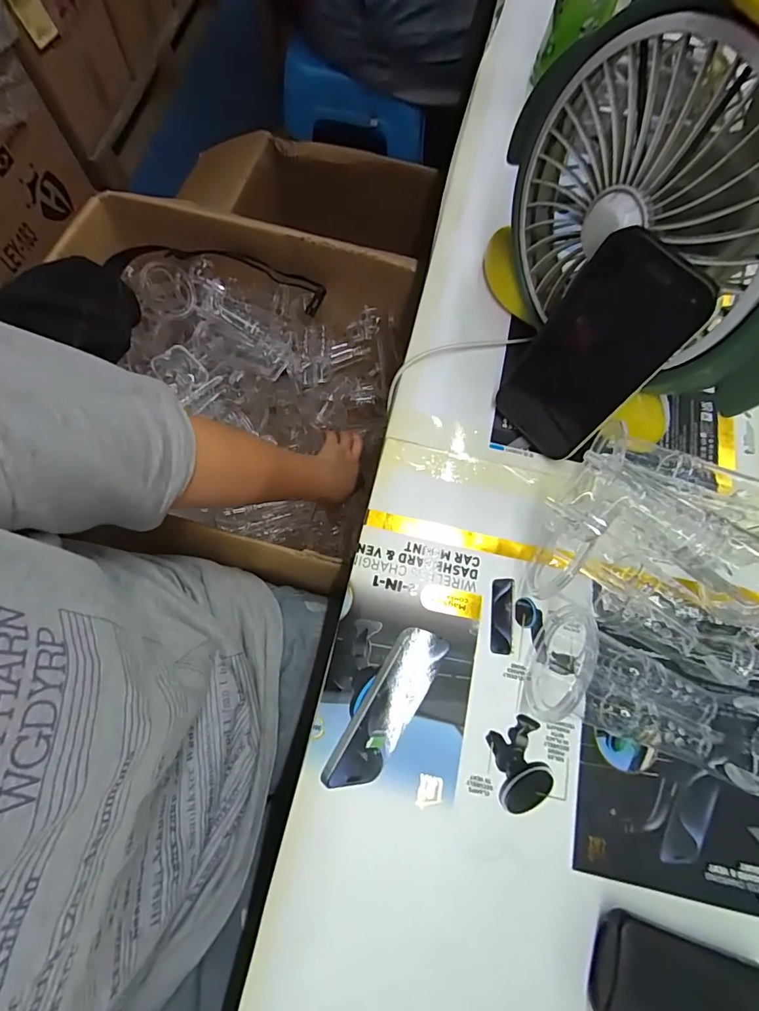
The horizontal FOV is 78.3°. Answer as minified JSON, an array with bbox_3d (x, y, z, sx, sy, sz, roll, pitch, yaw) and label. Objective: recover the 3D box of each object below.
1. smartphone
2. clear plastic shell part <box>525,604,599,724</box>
[{"bbox_3d":[0.141,-0.099,0.317,0.010,0.151,0.075,-35,76,-32],"label":"smartphone"},{"bbox_3d":[0.121,0.105,0.311,0.031,0.026,0.075,24,72,6],"label":"clear plastic shell part"}]

